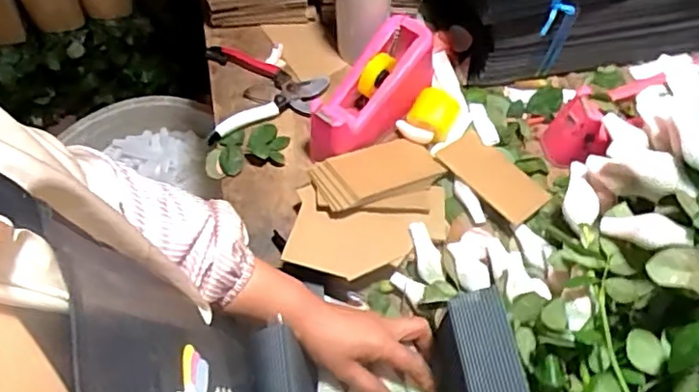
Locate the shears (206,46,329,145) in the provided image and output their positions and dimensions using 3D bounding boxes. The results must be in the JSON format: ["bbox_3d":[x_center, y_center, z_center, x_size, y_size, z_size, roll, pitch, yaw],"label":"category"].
[{"bbox_3d":[-0.117,-0.155,0.834,0.166,0.020,0.156,-6,65,-1],"label":"shears"}]

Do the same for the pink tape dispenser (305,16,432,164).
[{"bbox_3d":[0.026,-0.131,0.767,0.081,0.079,0.206,39,72,18],"label":"pink tape dispenser"}]

